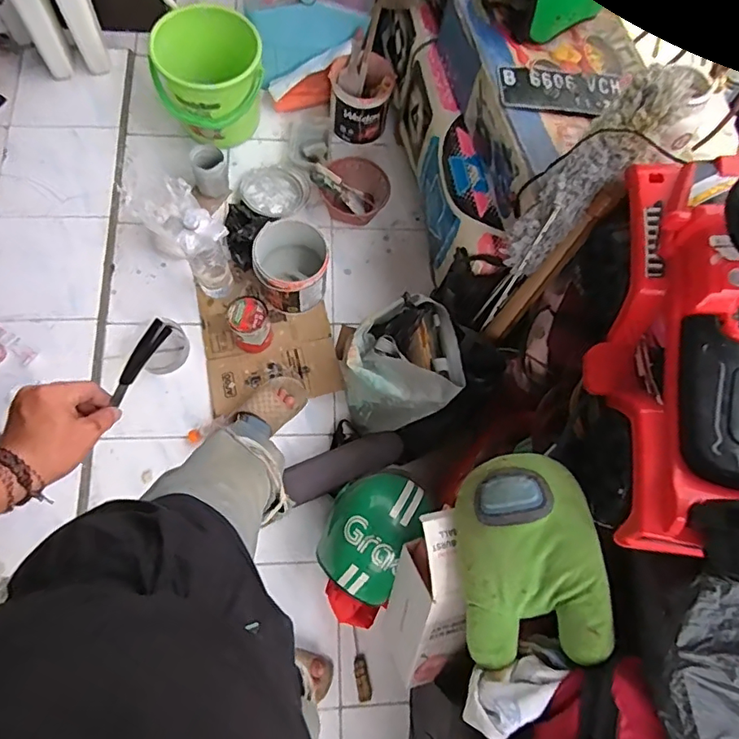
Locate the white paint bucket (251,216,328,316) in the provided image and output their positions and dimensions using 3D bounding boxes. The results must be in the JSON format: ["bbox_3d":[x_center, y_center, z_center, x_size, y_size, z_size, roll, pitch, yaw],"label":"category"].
[{"bbox_3d":[-0.190,-0.251,1.279,0.168,0.159,0.174,1,72,-3],"label":"white paint bucket"}]

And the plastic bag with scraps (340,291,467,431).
[{"bbox_3d":[0.058,-0.005,1.173,0.228,0.258,0.262,-12,73,-8],"label":"plastic bag with scraps"}]

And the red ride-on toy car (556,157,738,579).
[{"bbox_3d":[0.511,-0.027,0.733,0.308,0.353,0.599,16,72,1],"label":"red ride-on toy car"}]

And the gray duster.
[{"bbox_3d":[0.351,-0.300,0.957,0.111,0.537,0.086,44,34,12],"label":"gray duster"}]

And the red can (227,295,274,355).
[{"bbox_3d":[-0.286,-0.105,1.249,0.095,0.115,0.098,1,72,-3],"label":"red can"}]

